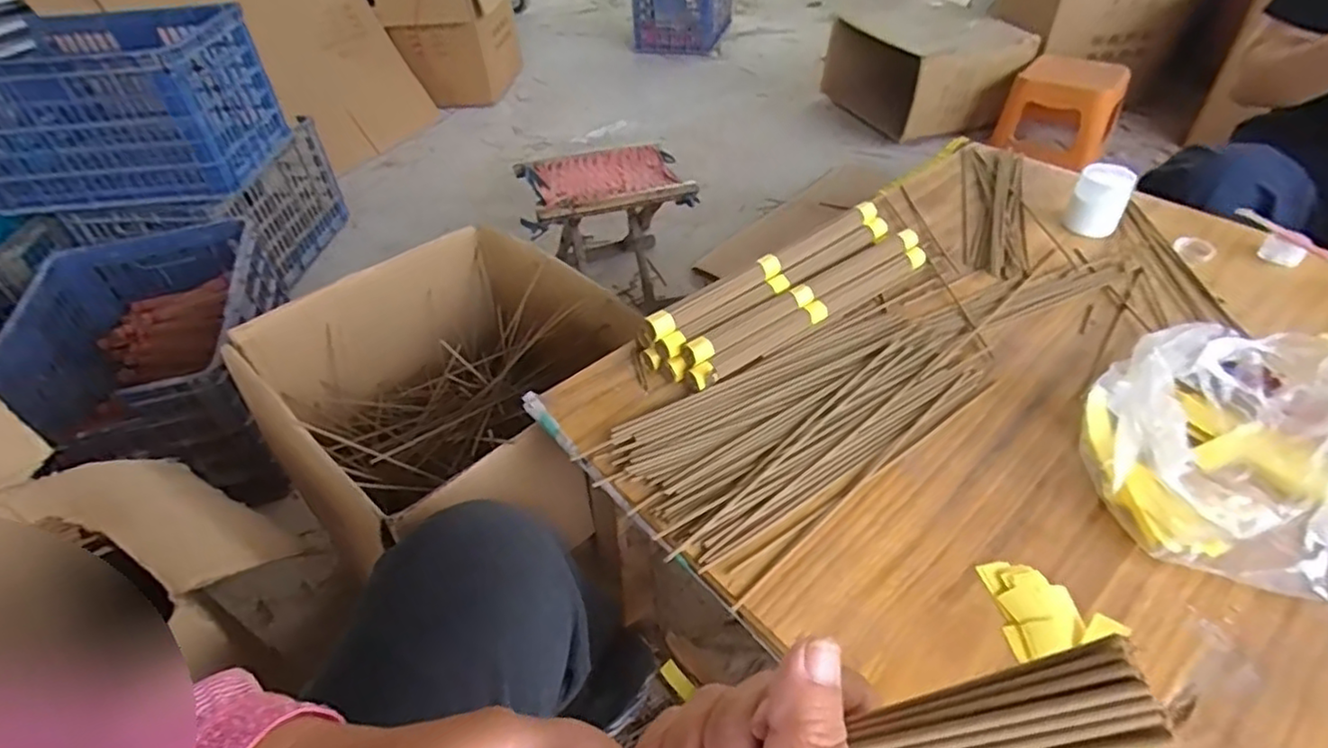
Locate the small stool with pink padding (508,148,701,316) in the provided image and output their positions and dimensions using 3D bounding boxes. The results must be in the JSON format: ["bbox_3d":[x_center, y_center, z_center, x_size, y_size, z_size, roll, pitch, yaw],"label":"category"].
[{"bbox_3d":[-0.115,-0.310,1.396,0.331,0.244,0.249,-13,43,-10],"label":"small stool with pink padding"}]

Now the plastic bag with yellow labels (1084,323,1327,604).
[{"bbox_3d":[0.439,0.045,0.476,0.226,0.098,0.206,-2,42,2],"label":"plastic bag with yellow labels"}]

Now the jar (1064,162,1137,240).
[{"bbox_3d":[0.506,-0.203,0.769,0.056,0.073,0.049,23,49,27],"label":"jar"}]

